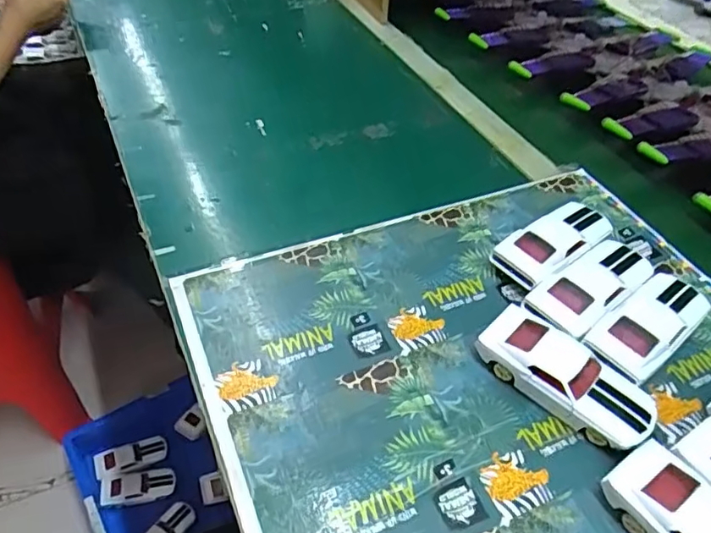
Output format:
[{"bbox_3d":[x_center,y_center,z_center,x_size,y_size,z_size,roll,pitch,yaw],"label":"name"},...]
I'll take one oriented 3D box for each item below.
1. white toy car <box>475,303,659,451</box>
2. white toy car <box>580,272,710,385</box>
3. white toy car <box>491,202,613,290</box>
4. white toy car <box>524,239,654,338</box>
[{"bbox_3d":[0.155,0.081,0.421,0.127,0.034,0.050,34,55,26],"label":"white toy car"},{"bbox_3d":[0.238,0.049,0.463,0.128,0.033,0.051,-31,56,-27],"label":"white toy car"},{"bbox_3d":[0.183,-0.020,0.522,0.120,0.032,0.052,-30,55,-26],"label":"white toy car"},{"bbox_3d":[0.201,0.021,0.484,0.124,0.031,0.052,-29,55,-25],"label":"white toy car"}]

